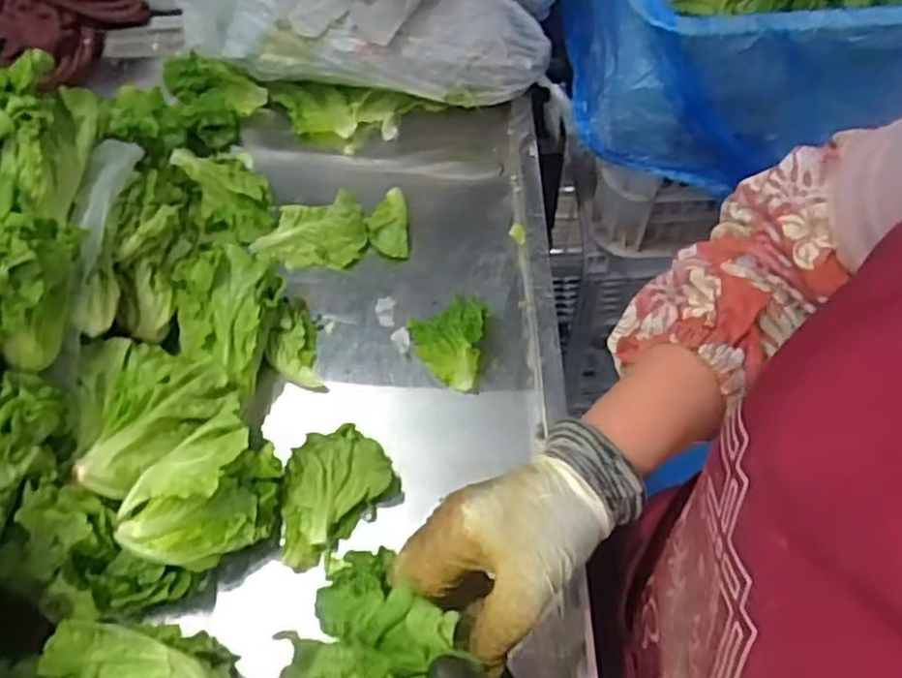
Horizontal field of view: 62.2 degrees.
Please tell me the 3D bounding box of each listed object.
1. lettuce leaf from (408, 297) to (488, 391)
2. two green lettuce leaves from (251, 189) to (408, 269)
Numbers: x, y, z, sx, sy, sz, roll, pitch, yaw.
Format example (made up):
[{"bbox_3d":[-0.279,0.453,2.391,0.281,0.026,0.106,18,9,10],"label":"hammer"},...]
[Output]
[{"bbox_3d":[-0.004,-0.002,0.605,0.060,0.029,0.076,5,62,5],"label":"lettuce leaf"},{"bbox_3d":[-0.107,-0.097,0.663,0.135,0.029,0.062,-8,62,-2],"label":"two green lettuce leaves"}]

